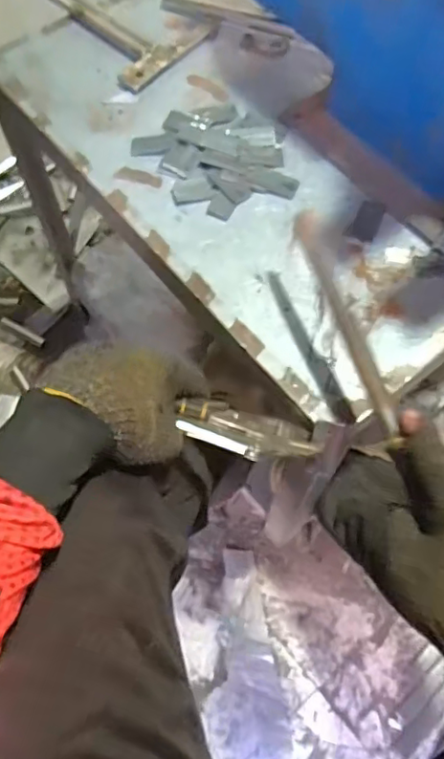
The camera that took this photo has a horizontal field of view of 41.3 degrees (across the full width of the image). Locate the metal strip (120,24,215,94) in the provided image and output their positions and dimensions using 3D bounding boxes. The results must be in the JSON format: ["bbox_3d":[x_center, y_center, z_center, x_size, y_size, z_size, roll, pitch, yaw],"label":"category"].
[{"bbox_3d":[-0.062,-0.376,0.678,0.037,0.007,0.142,38,70,16],"label":"metal strip"}]

